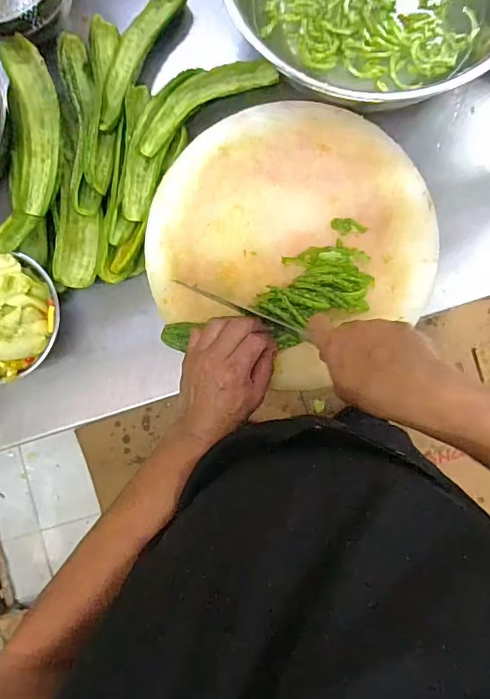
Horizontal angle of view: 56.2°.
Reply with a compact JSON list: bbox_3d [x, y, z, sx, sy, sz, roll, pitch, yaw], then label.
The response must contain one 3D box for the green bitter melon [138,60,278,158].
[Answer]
[{"bbox_3d":[-0.057,-0.344,0.632,0.214,0.031,0.057,-34,85,0],"label":"green bitter melon"}]

